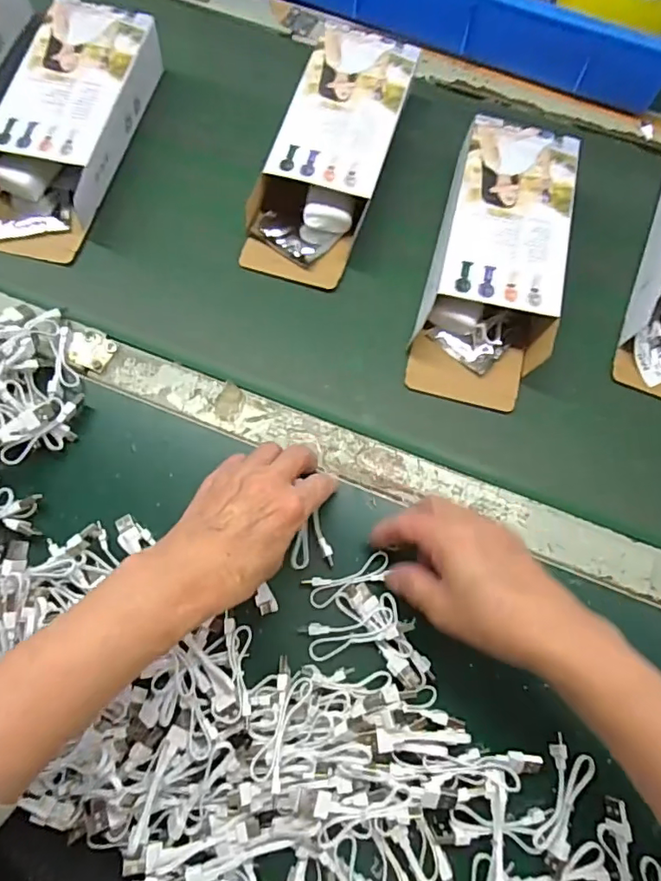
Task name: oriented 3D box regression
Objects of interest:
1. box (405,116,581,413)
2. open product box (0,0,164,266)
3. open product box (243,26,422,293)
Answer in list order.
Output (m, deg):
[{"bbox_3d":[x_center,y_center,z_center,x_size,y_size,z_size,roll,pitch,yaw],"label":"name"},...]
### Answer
[{"bbox_3d":[0.142,-0.156,0.460,0.107,0.046,0.251,14,75,6],"label":"box"},{"bbox_3d":[-0.247,-0.292,0.497,0.107,0.052,0.249,16,75,7],"label":"open product box"},{"bbox_3d":[0.003,-0.268,0.499,0.100,0.052,0.253,20,75,8],"label":"open product box"}]

